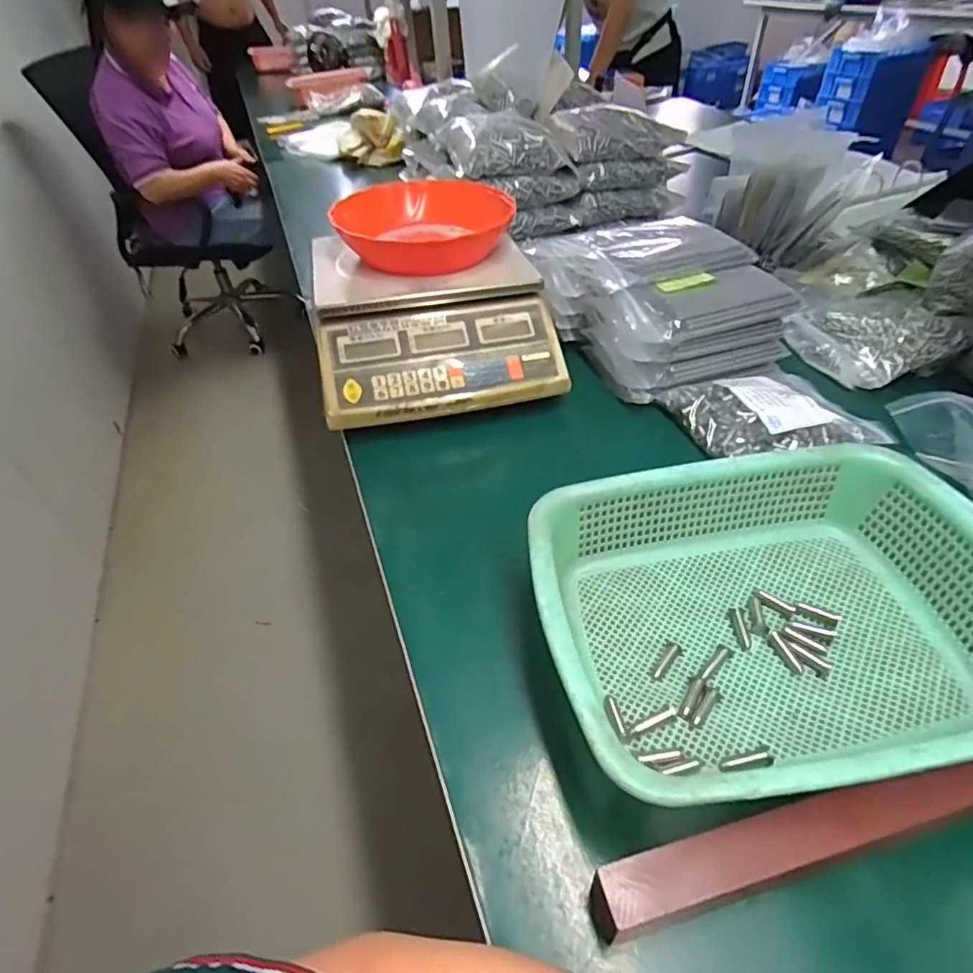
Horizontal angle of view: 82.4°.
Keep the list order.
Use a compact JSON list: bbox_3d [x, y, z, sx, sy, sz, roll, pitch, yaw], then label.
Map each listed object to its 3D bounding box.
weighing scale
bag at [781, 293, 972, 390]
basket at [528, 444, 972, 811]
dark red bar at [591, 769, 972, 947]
[{"bbox_3d":[-0.062,-0.197,0.641,0.254,0.096,0.254,-10,44,-6],"label":"weighing scale"},{"bbox_3d":[0.456,-0.184,0.657,0.142,0.055,0.159,-19,45,-15],"label":"bag"},{"bbox_3d":[0.185,0.088,0.369,0.292,0.083,0.216,-8,44,-4],"label":"basket"},{"bbox_3d":[0.250,0.166,0.304,0.402,0.040,0.028,-13,44,-8],"label":"dark red bar"}]

